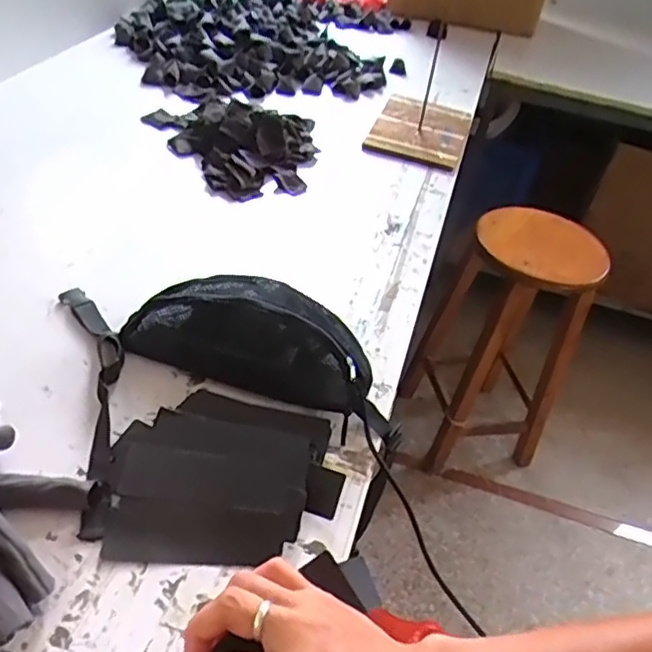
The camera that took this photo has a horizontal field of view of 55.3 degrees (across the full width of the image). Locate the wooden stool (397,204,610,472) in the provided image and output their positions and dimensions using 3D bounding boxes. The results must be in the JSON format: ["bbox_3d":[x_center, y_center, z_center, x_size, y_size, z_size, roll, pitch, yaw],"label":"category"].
[{"bbox_3d":[0.412,0.020,1.524,0.279,0.641,0.368,3,42,-8],"label":"wooden stool"}]

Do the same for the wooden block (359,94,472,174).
[{"bbox_3d":[0.191,-0.400,1.249,0.177,0.033,0.264,17,42,8],"label":"wooden block"}]

